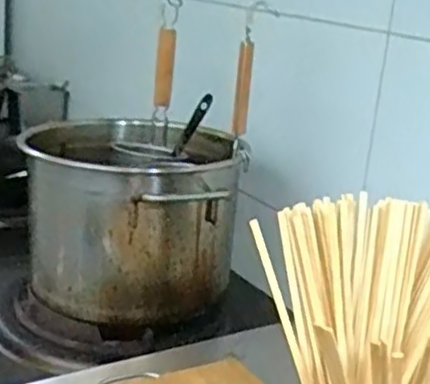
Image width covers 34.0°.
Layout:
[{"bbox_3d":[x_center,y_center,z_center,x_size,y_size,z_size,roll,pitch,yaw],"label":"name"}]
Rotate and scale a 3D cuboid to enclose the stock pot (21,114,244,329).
[{"bbox_3d":[-0.119,0.034,1.011,0.273,0.223,0.297,4,18,-1],"label":"stock pot"}]

